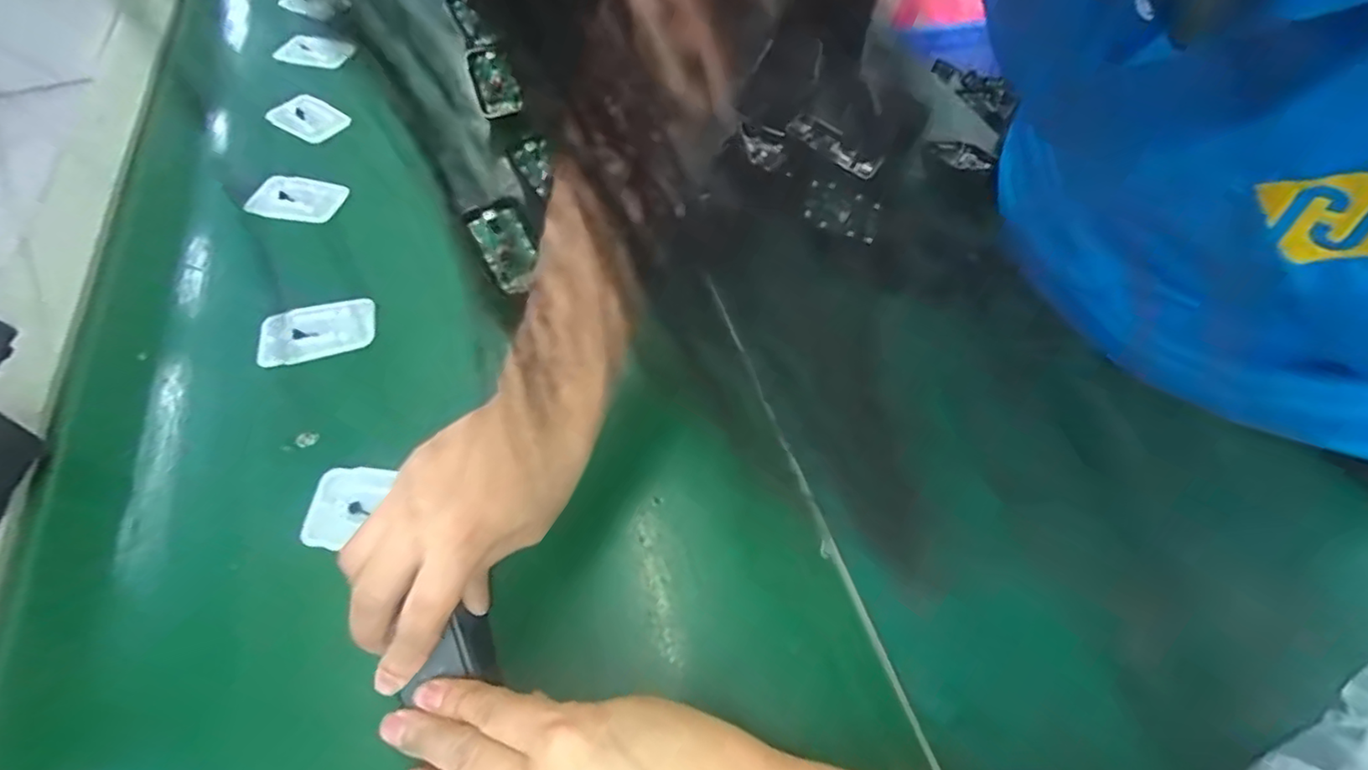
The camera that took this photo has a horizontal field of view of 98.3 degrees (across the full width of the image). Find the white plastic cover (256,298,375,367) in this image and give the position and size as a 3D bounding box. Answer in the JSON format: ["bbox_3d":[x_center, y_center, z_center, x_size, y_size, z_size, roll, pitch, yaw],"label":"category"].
[{"bbox_3d":[-0.235,-0.035,0.378,0.067,0.004,0.041,-12,57,-8],"label":"white plastic cover"}]

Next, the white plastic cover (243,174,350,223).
[{"bbox_3d":[-0.294,-0.144,0.451,0.062,0.005,0.047,5,56,3],"label":"white plastic cover"}]

